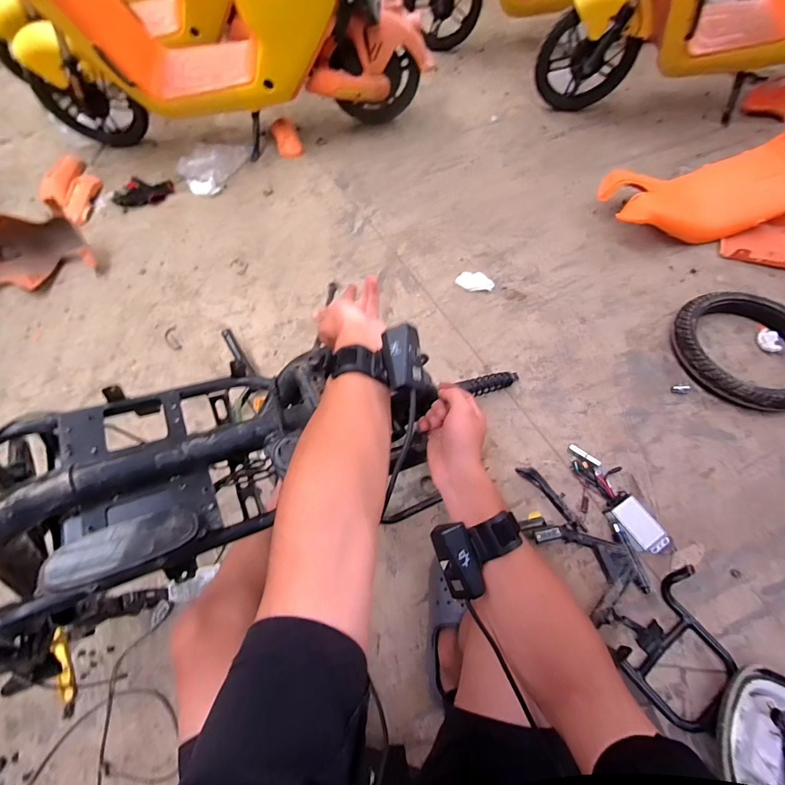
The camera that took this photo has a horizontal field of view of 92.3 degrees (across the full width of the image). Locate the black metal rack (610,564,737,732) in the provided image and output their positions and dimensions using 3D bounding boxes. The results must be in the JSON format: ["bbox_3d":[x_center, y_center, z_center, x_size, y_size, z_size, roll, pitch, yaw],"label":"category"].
[{"bbox_3d":[0.552,0.480,0.712,0.231,0.092,0.203,-41,69,-17],"label":"black metal rack"}]

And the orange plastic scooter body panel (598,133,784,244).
[{"bbox_3d":[1.067,-0.673,1.282,0.675,0.209,0.302,-2,63,14],"label":"orange plastic scooter body panel"}]

